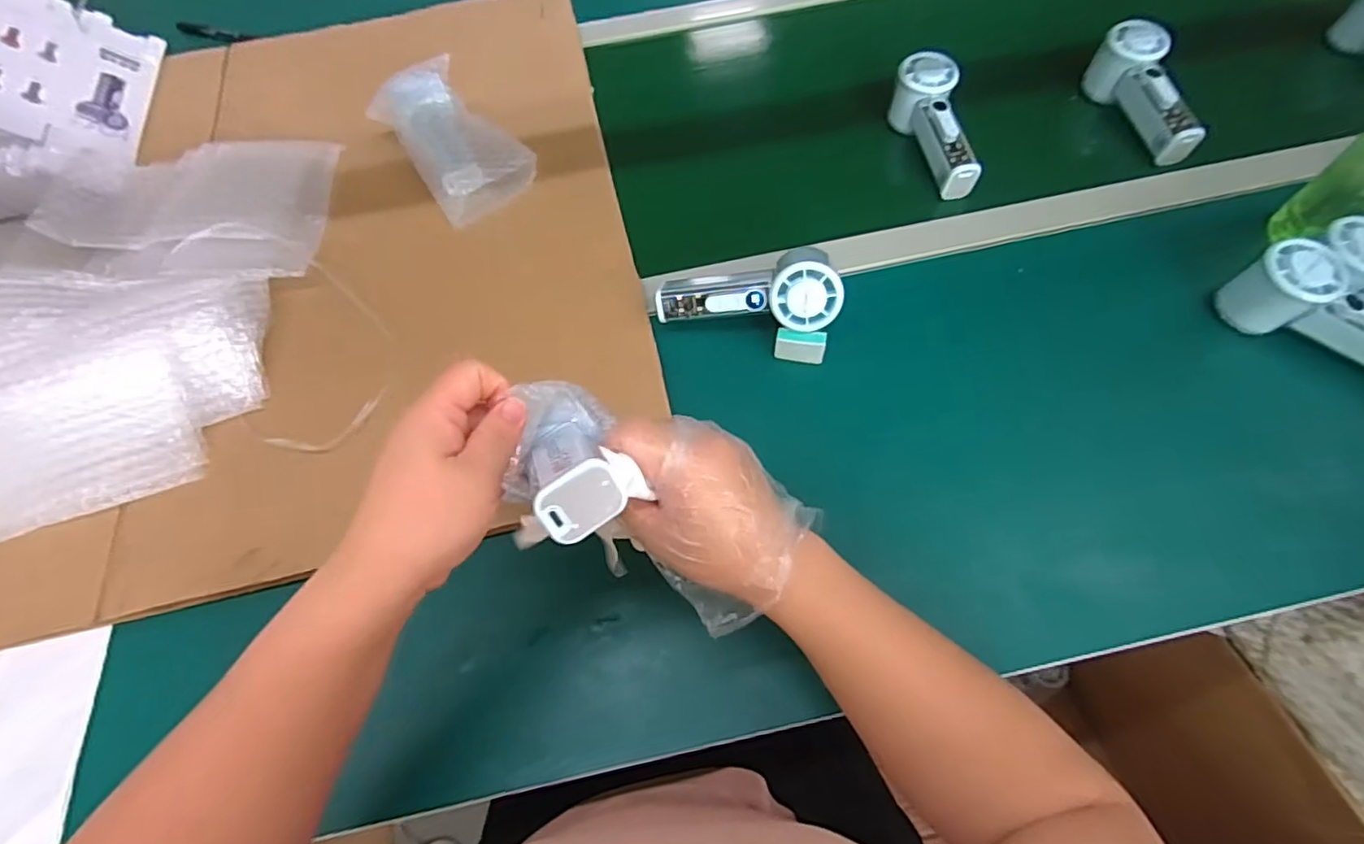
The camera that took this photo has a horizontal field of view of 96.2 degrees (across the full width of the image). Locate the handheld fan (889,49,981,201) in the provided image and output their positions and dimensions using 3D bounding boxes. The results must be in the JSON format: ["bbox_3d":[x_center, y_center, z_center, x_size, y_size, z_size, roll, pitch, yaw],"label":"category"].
[{"bbox_3d":[0.253,-0.298,0.612,0.056,0.056,0.151,-4,61,2],"label":"handheld fan"}]

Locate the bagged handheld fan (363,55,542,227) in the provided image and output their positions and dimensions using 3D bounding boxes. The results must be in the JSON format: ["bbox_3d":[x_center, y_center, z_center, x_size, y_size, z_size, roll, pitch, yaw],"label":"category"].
[{"bbox_3d":[-0.247,-0.301,0.650,0.104,0.049,0.203,-37,77,-15],"label":"bagged handheld fan"}]

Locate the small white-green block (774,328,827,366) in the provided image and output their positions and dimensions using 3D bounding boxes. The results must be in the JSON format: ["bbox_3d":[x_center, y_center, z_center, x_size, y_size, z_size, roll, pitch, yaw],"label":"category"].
[{"bbox_3d":[0.100,-0.063,0.513,0.042,0.028,0.012,5,30,9],"label":"small white-green block"}]

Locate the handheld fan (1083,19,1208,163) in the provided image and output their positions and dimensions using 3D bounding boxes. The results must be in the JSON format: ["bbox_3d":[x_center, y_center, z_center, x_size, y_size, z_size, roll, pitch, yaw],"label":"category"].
[{"bbox_3d":[0.471,-0.335,0.623,0.057,0.059,0.148,-4,61,2],"label":"handheld fan"}]

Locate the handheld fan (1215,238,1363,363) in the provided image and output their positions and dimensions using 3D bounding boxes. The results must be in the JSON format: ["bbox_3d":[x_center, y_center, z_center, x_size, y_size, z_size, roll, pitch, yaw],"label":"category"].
[{"bbox_3d":[0.526,-0.081,0.496,0.158,0.067,0.048,33,68,6],"label":"handheld fan"}]

